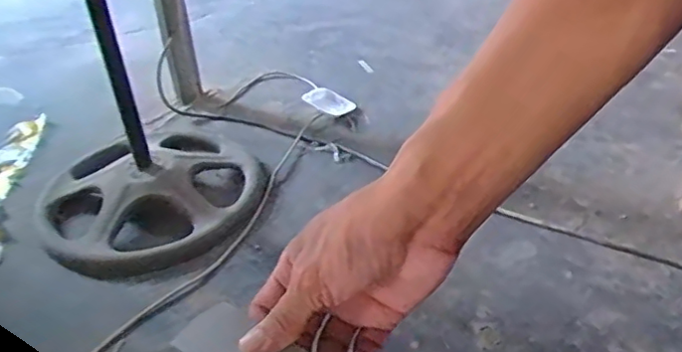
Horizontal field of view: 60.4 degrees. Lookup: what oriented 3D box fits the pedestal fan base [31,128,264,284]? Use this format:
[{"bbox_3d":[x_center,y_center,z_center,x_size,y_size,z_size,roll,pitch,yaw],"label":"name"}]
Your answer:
[{"bbox_3d":[-0.409,0.025,1.295,0.487,0.088,0.528,-32,44,-32],"label":"pedestal fan base"}]

